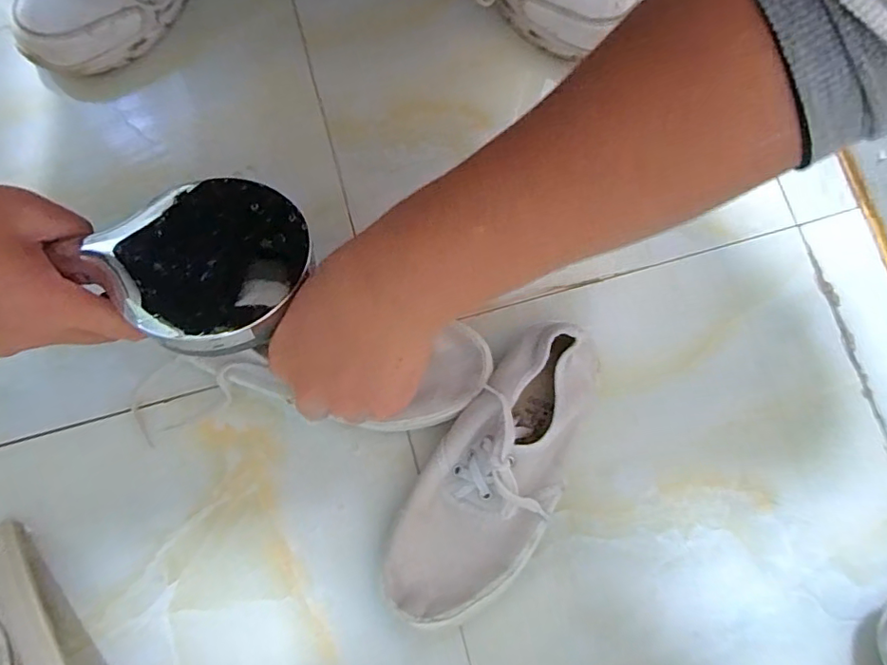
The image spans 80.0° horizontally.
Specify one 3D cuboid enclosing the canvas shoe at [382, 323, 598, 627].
[{"bbox_3d":[0.032,0.083,0.316,0.077,0.048,0.180,31,80,5],"label":"canvas shoe"}]

